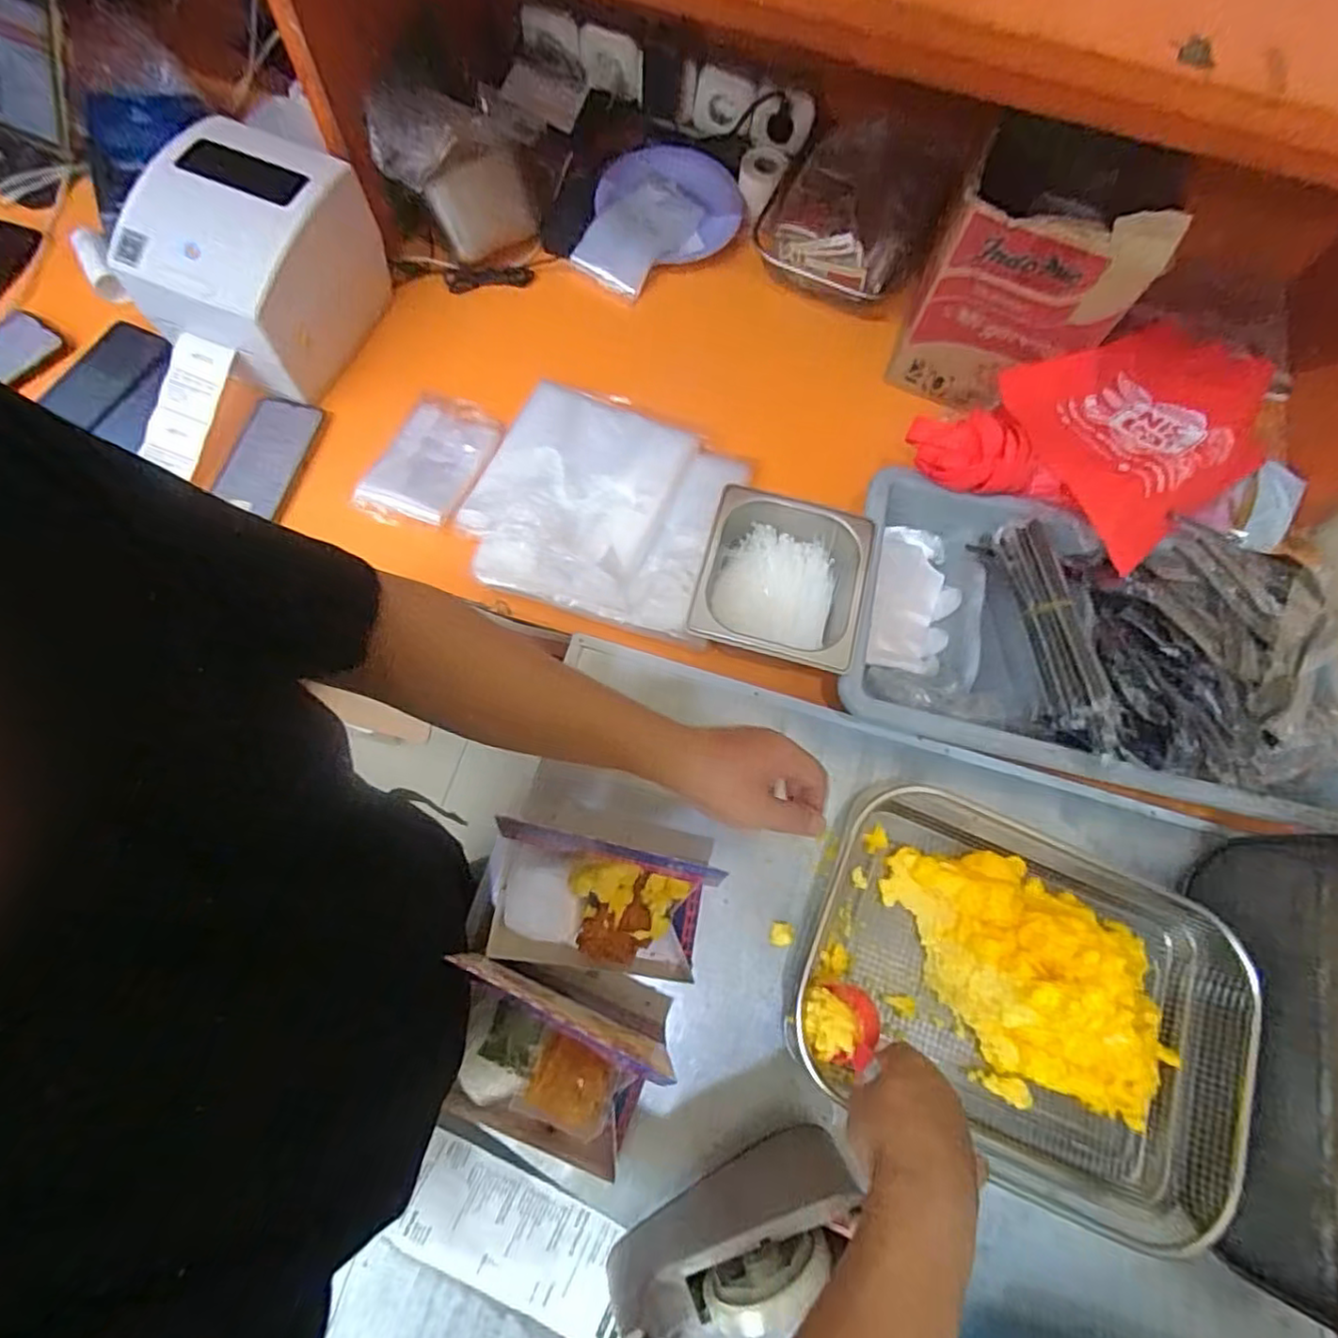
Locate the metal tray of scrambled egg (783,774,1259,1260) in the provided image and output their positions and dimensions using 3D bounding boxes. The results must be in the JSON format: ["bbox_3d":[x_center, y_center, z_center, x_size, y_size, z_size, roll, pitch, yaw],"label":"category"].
[{"bbox_3d":[0.305,0.285,0.556,0.361,0.080,0.273,24,71,4],"label":"metal tray of scrambled egg"}]

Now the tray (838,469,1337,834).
[{"bbox_3d":[0.417,-0.024,0.664,0.459,0.098,0.274,15,71,1],"label":"tray"}]

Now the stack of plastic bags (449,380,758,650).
[{"bbox_3d":[-0.074,-0.189,0.732,0.274,0.028,0.264,17,71,2],"label":"stack of plastic bags"}]

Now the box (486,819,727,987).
[{"bbox_3d":[-0.059,0.197,0.534,0.176,0.151,0.108,11,71,0],"label":"box"}]

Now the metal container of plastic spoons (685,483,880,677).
[{"bbox_3d":[0.114,-0.083,0.676,0.163,0.071,0.173,14,71,1],"label":"metal container of plastic spoons"}]

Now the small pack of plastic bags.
[{"bbox_3d":[-0.269,-0.241,0.746,0.111,0.027,0.181,19,71,3],"label":"small pack of plastic bags"}]

